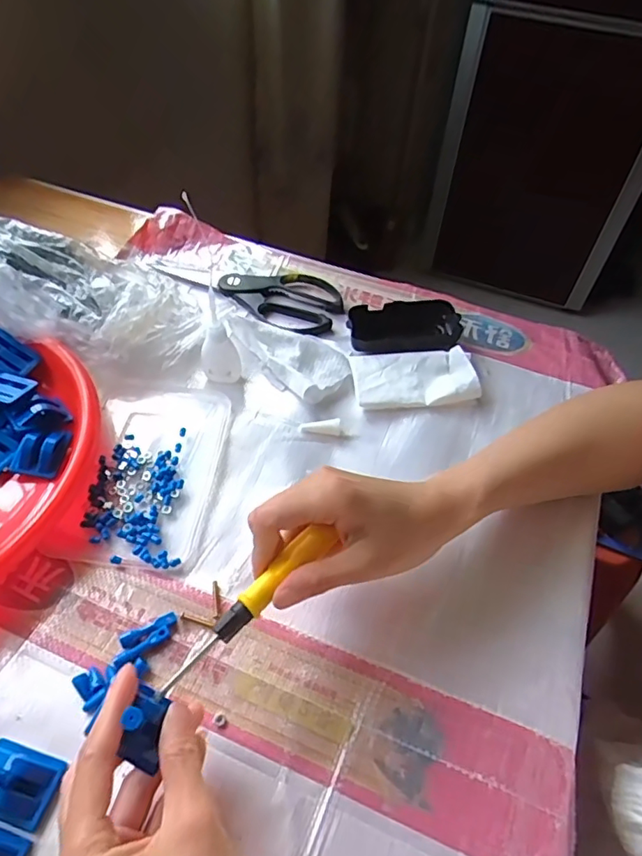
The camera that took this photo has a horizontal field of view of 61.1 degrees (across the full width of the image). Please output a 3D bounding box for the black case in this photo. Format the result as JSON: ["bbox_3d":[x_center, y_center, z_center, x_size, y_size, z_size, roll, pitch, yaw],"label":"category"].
[{"bbox_3d":[0.084,-0.102,0.540,0.112,0.020,0.059,-6,52,-7],"label":"black case"}]

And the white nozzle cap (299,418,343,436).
[{"bbox_3d":[-0.001,-0.002,0.468,0.036,0.010,0.012,2,51,0],"label":"white nozzle cap"}]

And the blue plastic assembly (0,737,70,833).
[{"bbox_3d":[-0.169,0.193,0.297,0.045,0.020,0.034,14,52,9],"label":"blue plastic assembly"}]

